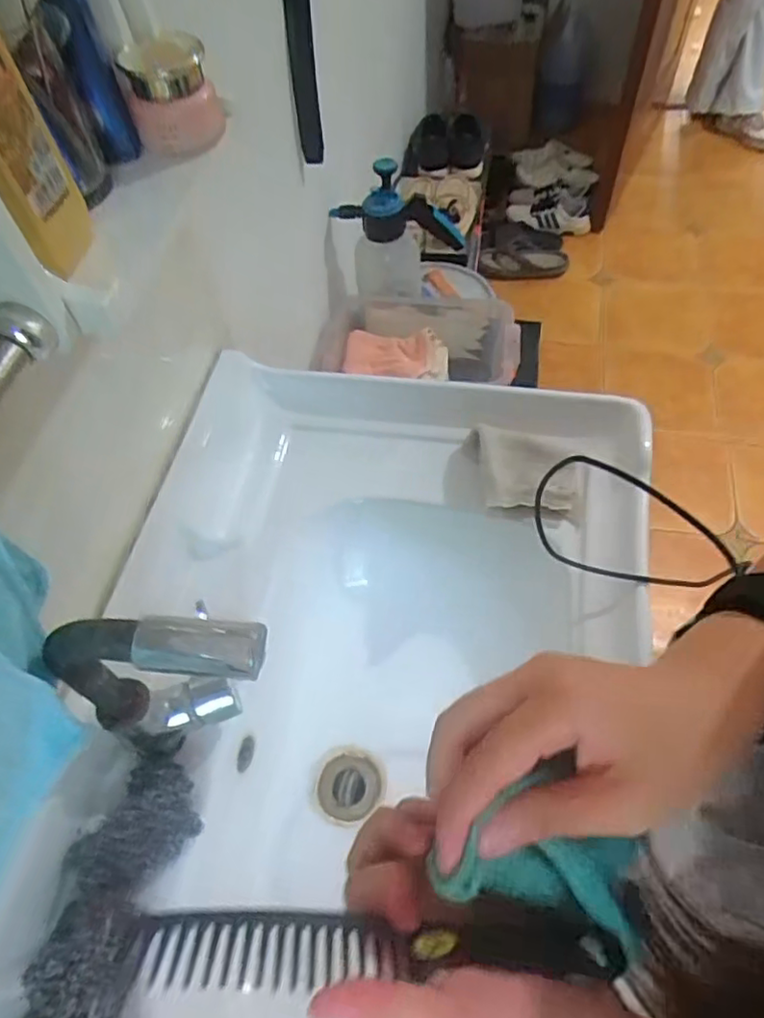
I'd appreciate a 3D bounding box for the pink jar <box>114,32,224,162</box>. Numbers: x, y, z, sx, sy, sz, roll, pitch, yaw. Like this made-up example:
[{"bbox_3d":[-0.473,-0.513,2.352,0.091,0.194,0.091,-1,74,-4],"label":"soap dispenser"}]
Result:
[{"bbox_3d":[-0.134,-0.265,0.396,0.053,0.058,0.050,-18,58,-7],"label":"pink jar"}]

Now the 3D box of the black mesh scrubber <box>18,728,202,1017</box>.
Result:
[{"bbox_3d":[-0.201,0.291,0.451,0.094,0.054,0.242,3,58,7],"label":"black mesh scrubber"}]

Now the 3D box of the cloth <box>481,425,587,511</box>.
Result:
[{"bbox_3d":[0.159,-0.043,0.655,0.106,0.029,0.089,-1,58,4],"label":"cloth"}]

